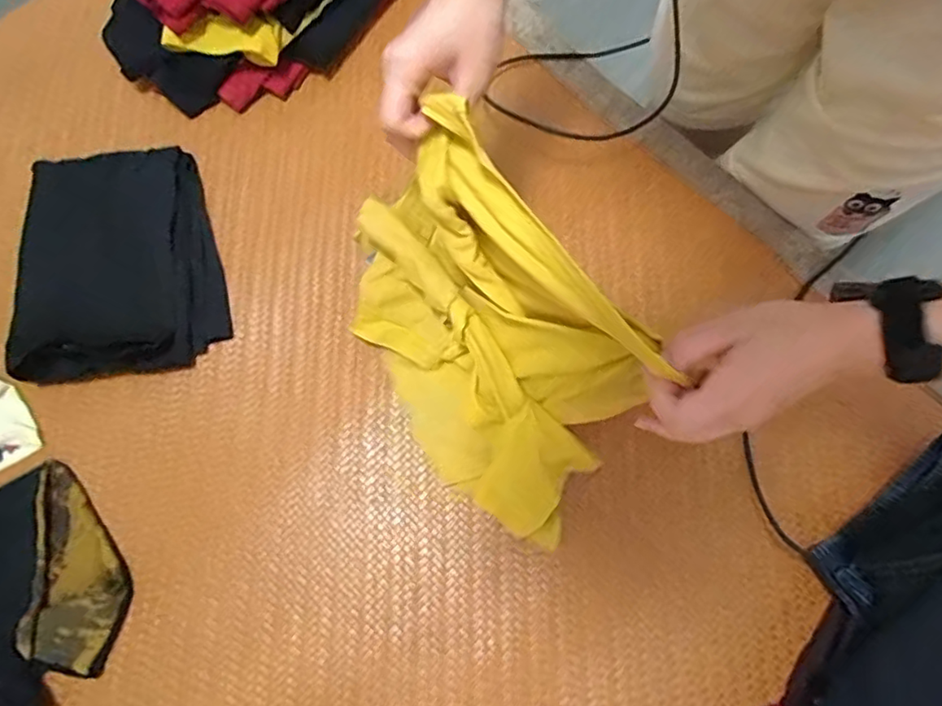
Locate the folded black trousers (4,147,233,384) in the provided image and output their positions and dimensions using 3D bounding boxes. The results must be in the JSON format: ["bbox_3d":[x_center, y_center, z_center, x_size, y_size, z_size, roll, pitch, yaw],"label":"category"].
[{"bbox_3d":[-0.357,-0.096,0.582,0.178,0.065,0.234,-13,75,-3],"label":"folded black trousers"}]

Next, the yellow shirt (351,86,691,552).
[{"bbox_3d":[0.000,-0.013,0.468,0.138,0.222,0.291,-39,78,-10],"label":"yellow shirt"}]

